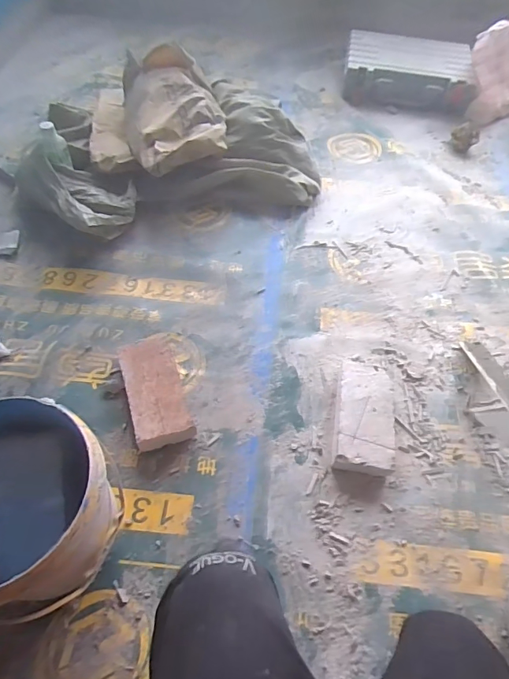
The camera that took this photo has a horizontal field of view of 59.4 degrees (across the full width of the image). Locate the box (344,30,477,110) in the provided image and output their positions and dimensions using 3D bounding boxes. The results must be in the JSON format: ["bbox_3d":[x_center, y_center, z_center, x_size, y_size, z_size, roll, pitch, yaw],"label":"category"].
[{"bbox_3d":[0.532,-0.920,1.556,0.444,0.142,0.225,16,58,7],"label":"box"}]

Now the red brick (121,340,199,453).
[{"bbox_3d":[-0.195,0.098,0.874,0.107,0.056,0.230,-14,58,-13],"label":"red brick"}]

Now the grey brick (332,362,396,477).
[{"bbox_3d":[0.213,0.150,0.870,0.109,0.052,0.228,9,57,3],"label":"grey brick"}]

